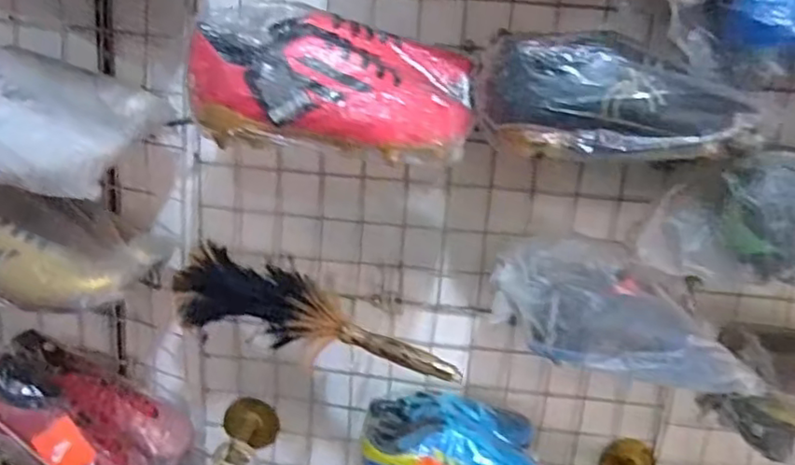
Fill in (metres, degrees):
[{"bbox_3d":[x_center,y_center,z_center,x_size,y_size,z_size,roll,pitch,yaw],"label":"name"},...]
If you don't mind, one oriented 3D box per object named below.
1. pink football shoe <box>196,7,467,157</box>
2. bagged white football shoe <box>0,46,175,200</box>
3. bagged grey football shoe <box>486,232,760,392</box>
[{"bbox_3d":[-0.050,-0.138,0.580,0.229,0.106,0.132,8,17,10],"label":"pink football shoe"},{"bbox_3d":[-0.383,-0.118,0.611,0.273,0.111,0.145,8,17,10],"label":"bagged white football shoe"},{"bbox_3d":[0.220,0.069,0.633,0.236,0.098,0.124,10,17,15],"label":"bagged grey football shoe"}]

